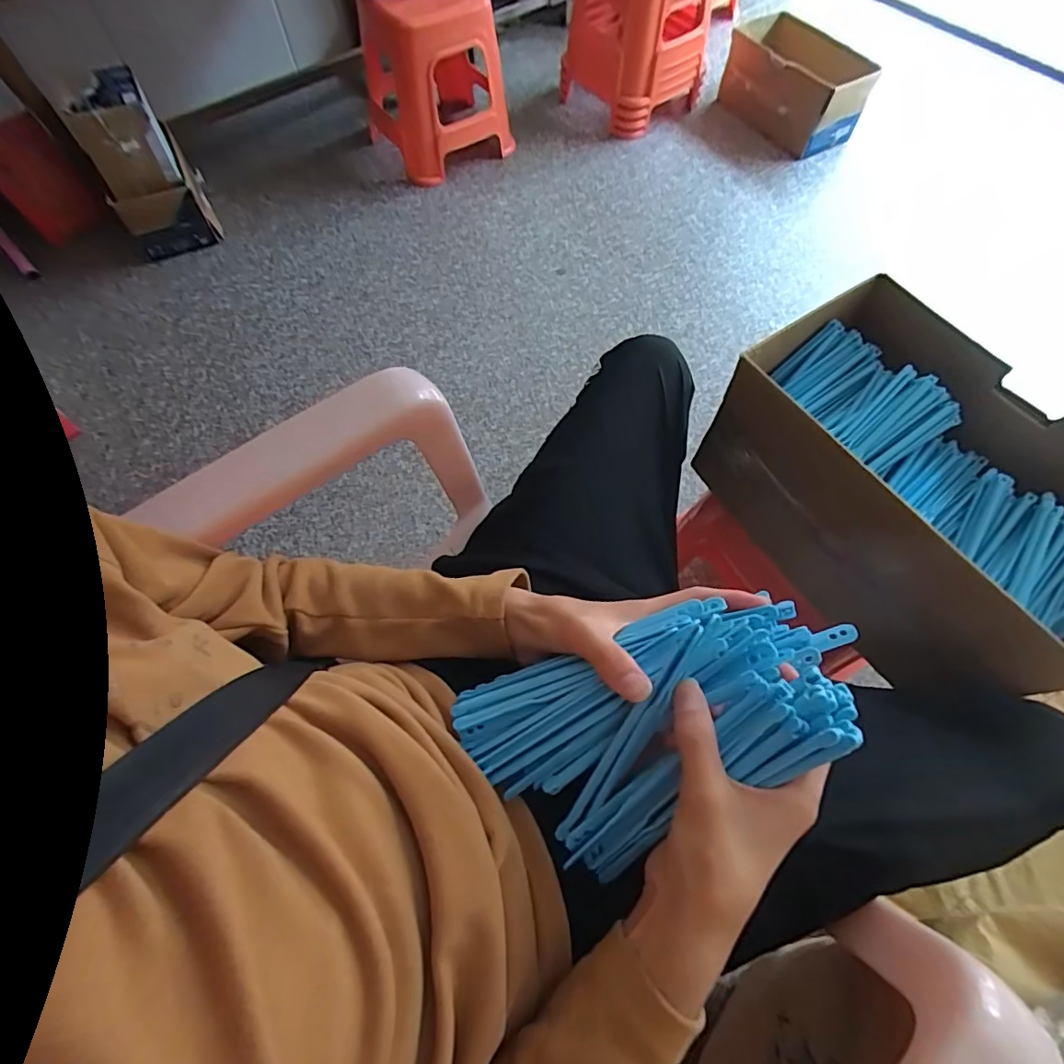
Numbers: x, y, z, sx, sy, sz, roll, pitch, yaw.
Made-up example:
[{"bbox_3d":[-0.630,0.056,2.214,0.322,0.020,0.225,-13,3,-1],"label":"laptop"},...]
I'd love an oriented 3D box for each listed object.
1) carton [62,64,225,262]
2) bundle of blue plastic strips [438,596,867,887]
[{"bbox_3d":[-0.843,-0.785,1.159,0.180,0.281,0.186,-29,68,-13],"label":"carton"},{"bbox_3d":[0.069,0.102,0.290,0.207,0.073,0.113,-21,65,9],"label":"bundle of blue plastic strips"}]

